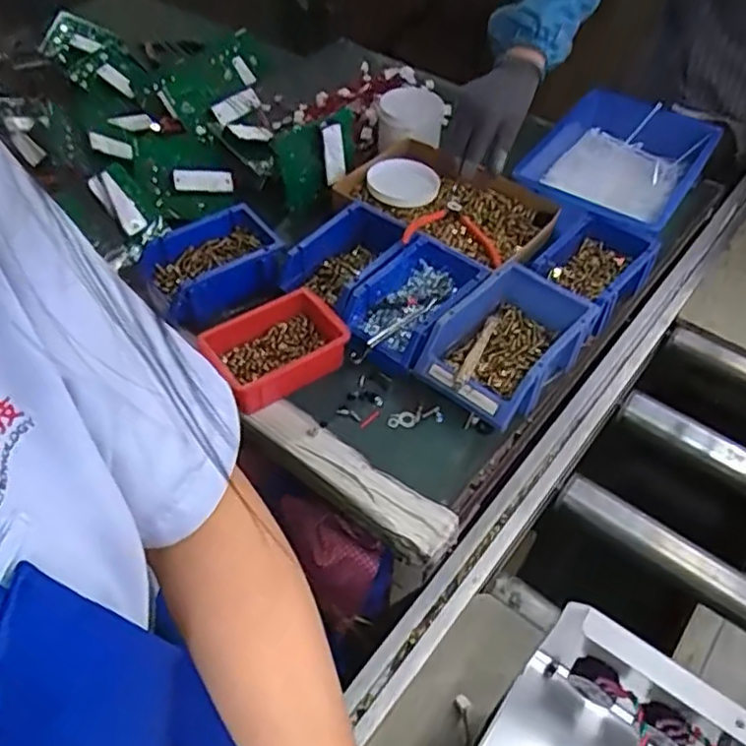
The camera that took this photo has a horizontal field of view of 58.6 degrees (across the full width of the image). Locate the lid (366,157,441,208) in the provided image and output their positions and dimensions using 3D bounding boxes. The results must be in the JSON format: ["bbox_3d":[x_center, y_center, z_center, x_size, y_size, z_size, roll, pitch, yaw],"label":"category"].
[{"bbox_3d":[0.043,-0.269,0.926,0.088,0.008,0.109,-30,59,-22],"label":"lid"}]

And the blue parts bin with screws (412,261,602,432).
[{"bbox_3d":[0.149,-0.030,0.757,0.132,0.077,0.186,33,59,22],"label":"blue parts bin with screws"}]

